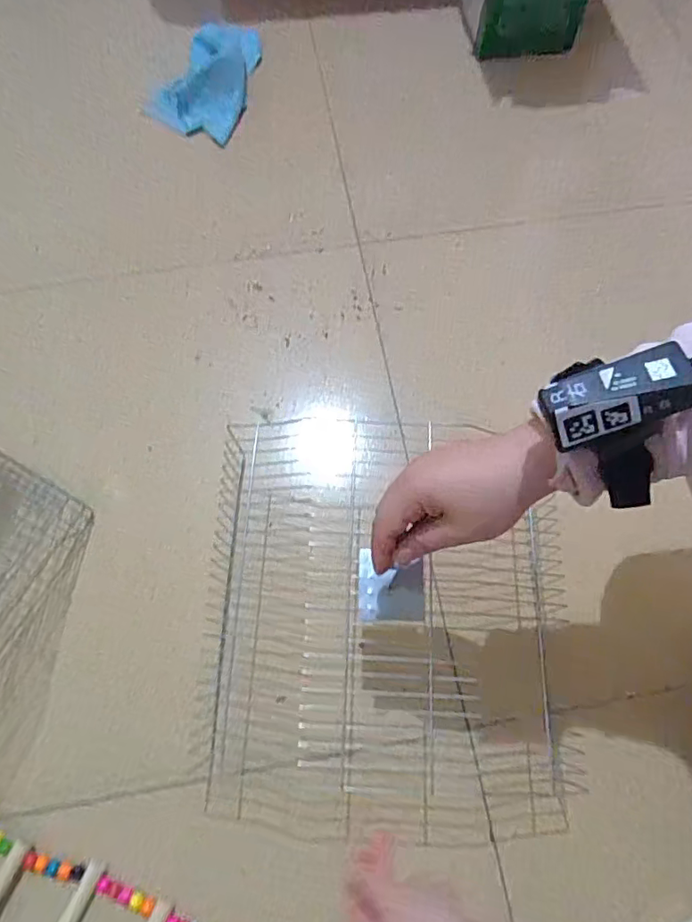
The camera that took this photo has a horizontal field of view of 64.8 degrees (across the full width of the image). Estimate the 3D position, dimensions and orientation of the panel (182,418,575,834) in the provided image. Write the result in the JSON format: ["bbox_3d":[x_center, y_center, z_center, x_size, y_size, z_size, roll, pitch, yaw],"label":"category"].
[{"bbox_3d":[0.039,0.146,0.566,0.355,0.029,0.407,-1,69,-1],"label":"panel"}]

